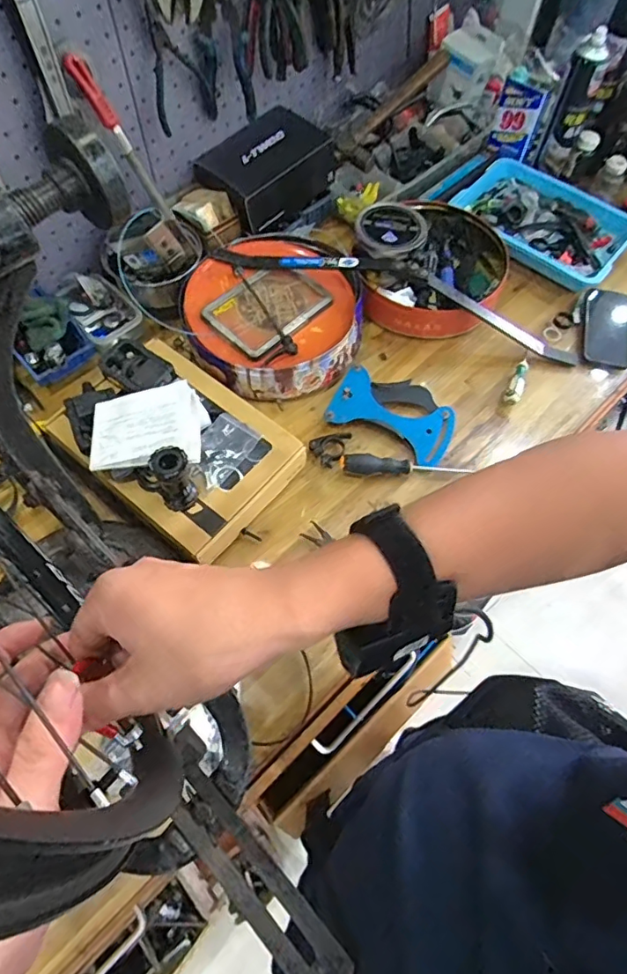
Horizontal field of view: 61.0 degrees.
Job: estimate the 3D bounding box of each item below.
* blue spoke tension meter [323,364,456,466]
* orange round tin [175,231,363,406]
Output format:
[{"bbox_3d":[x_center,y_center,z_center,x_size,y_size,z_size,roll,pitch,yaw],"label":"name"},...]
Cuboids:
[{"bbox_3d":[0.129,-0.118,0.845,0.193,0.038,0.130,26,65,11],"label":"blue spoke tension meter"},{"bbox_3d":[-0.058,-0.285,0.877,0.269,0.083,0.291,1,63,-1],"label":"orange round tin"}]

